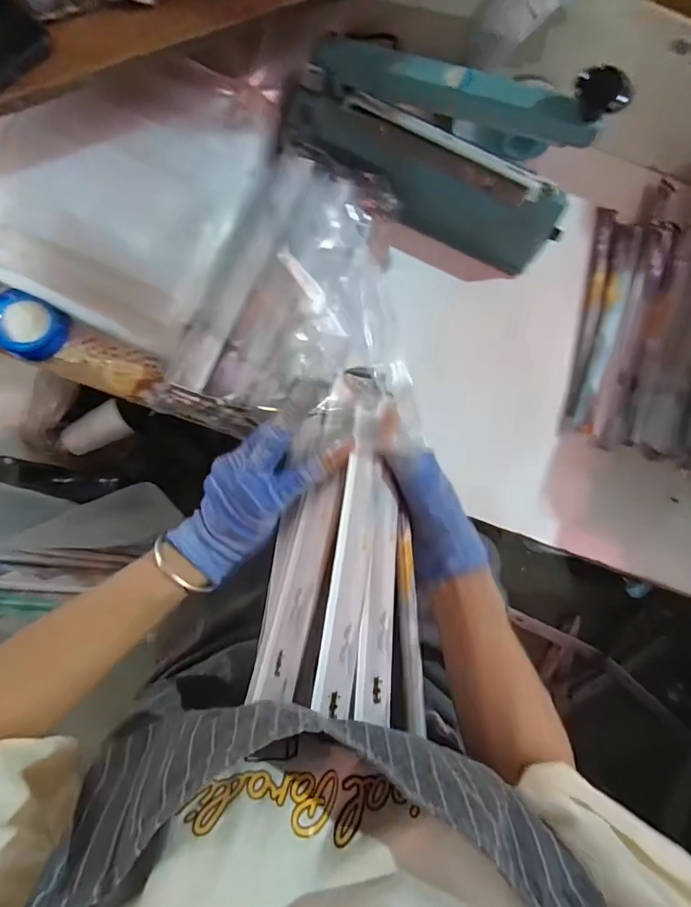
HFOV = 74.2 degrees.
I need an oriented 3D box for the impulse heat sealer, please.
[{"bbox_3d":[0.095,-0.324,0.459,0.309,0.166,0.096,23,81,-2],"label":"impulse heat sealer"}]

